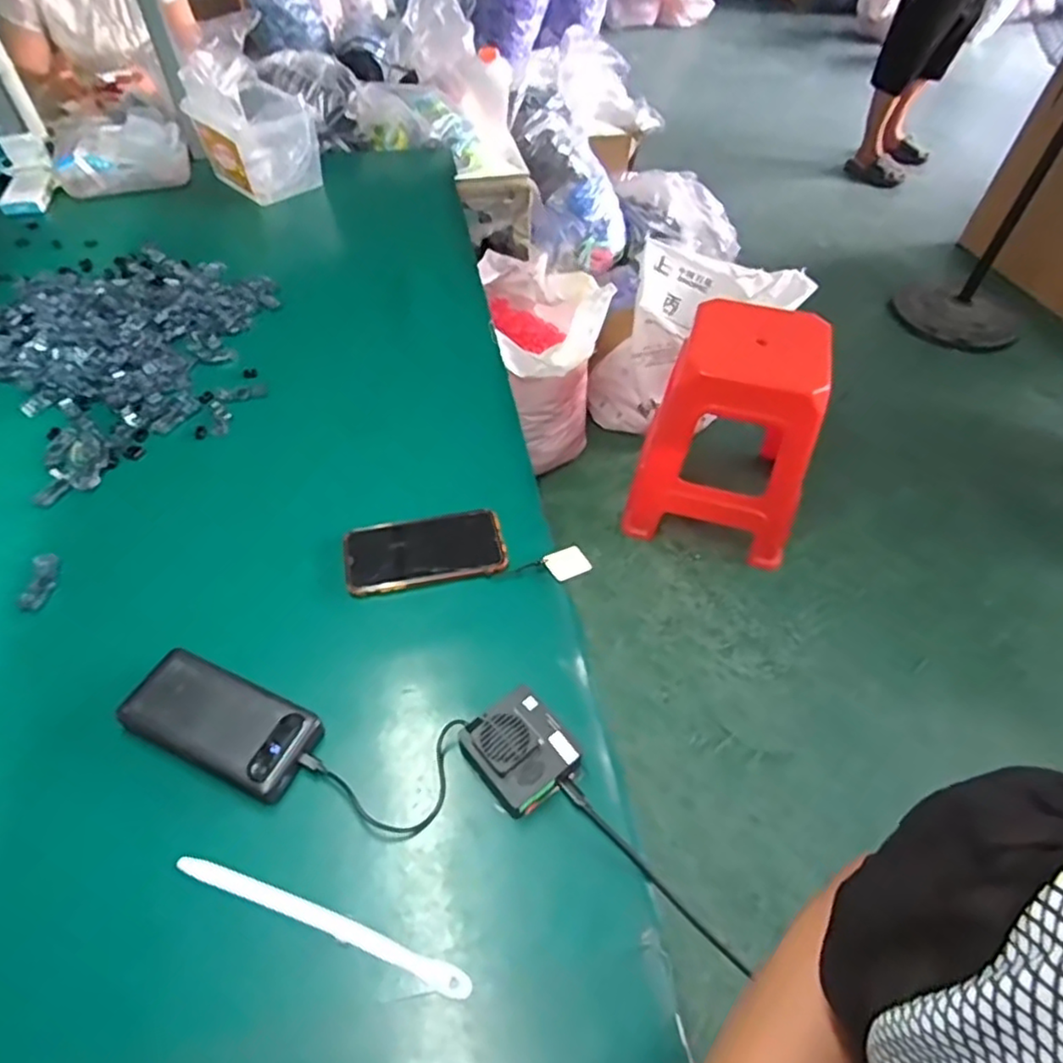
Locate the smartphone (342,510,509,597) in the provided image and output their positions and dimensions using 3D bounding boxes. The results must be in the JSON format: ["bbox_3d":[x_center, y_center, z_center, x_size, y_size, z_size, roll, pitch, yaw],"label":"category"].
[{"bbox_3d":[-0.107,0.019,0.656,0.158,0.012,0.083,-10,52,-10],"label":"smartphone"}]

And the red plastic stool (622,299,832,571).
[{"bbox_3d":[0.459,-0.224,1.525,0.378,0.489,0.323,12,52,9],"label":"red plastic stool"}]

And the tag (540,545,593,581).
[{"bbox_3d":[0.037,0.032,0.663,0.049,0.007,0.032,-21,72,-36],"label":"tag"}]

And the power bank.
[{"bbox_3d":[-0.251,0.154,0.530,0.147,0.033,0.073,19,53,14],"label":"power bank"}]

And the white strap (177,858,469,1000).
[{"bbox_3d":[-0.148,0.273,0.453,0.223,0.004,0.017,16,52,11],"label":"white strap"}]

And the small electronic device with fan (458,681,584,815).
[{"bbox_3d":[-0.008,0.172,0.515,0.071,0.041,0.077,-33,59,-25],"label":"small electronic device with fan"}]

